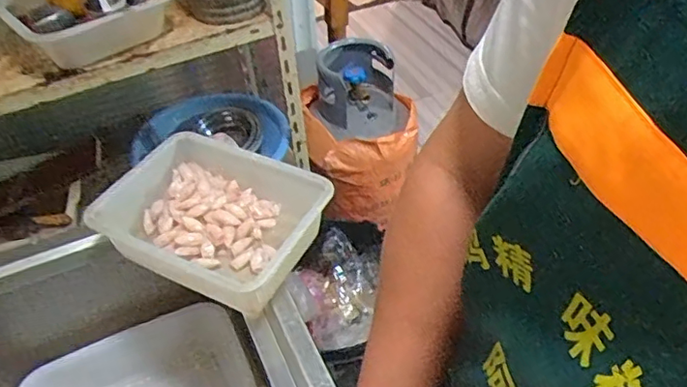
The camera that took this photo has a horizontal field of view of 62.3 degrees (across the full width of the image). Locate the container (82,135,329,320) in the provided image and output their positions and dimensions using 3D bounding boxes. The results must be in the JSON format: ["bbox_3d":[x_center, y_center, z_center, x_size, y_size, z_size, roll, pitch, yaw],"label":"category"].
[{"bbox_3d":[-0.178,0.034,0.791,0.272,0.098,0.212,18,49,20],"label":"container"}]

